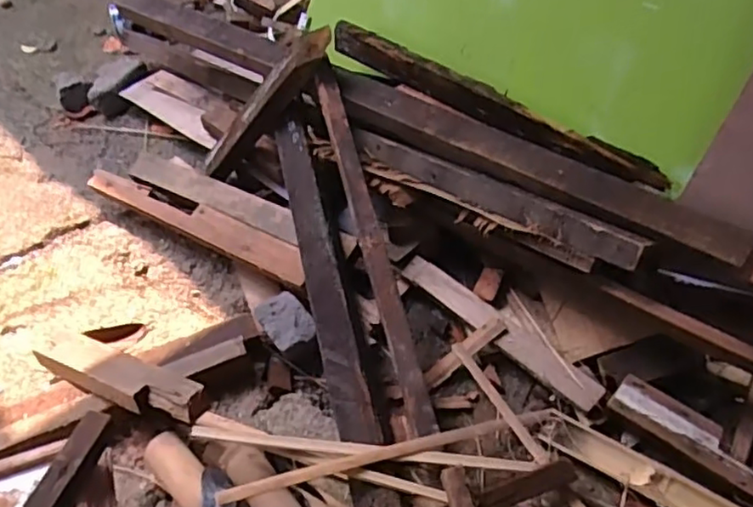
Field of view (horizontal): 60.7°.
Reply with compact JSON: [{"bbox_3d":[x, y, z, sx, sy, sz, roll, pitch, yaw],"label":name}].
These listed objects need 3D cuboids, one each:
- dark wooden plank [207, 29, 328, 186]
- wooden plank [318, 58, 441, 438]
[{"bbox_3d":[-0.209,-0.271,1.199,0.058,0.387,0.059,32,40,-24],"label":"dark wooden plank"},{"bbox_3d":[-0.010,-0.033,1.026,0.048,0.062,0.646,-12,66,-8],"label":"wooden plank"}]

